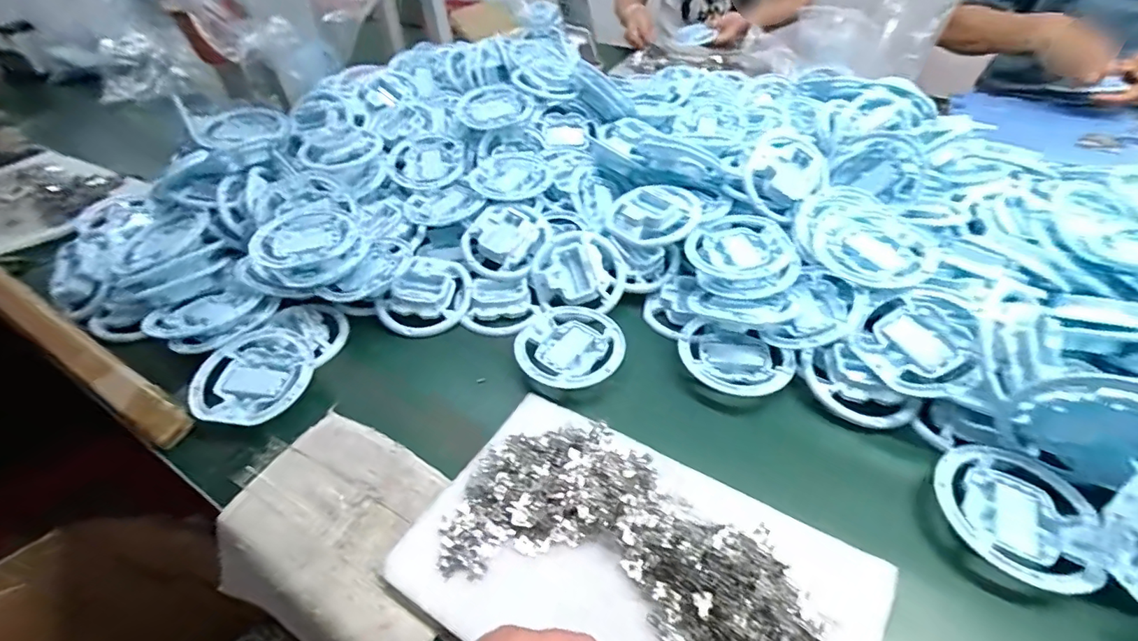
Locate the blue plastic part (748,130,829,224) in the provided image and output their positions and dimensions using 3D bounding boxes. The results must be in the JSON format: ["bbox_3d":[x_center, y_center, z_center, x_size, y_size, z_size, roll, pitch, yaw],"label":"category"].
[{"bbox_3d":[0.236,-0.161,0.544,0.082,0.022,0.096,44,87,2],"label":"blue plastic part"}]

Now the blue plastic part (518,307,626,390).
[{"bbox_3d":[0.002,0.023,0.485,0.102,0.015,0.098,6,46,9],"label":"blue plastic part"}]

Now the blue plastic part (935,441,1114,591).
[{"bbox_3d":[0.323,0.141,0.360,0.097,0.016,0.098,26,52,25],"label":"blue plastic part"}]

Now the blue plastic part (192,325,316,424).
[{"bbox_3d":[-0.290,0.050,0.464,0.101,0.020,0.101,-1,45,1],"label":"blue plastic part"}]

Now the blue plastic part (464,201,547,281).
[{"bbox_3d":[-0.072,-0.094,0.572,0.090,0.033,0.100,36,75,11],"label":"blue plastic part"}]

